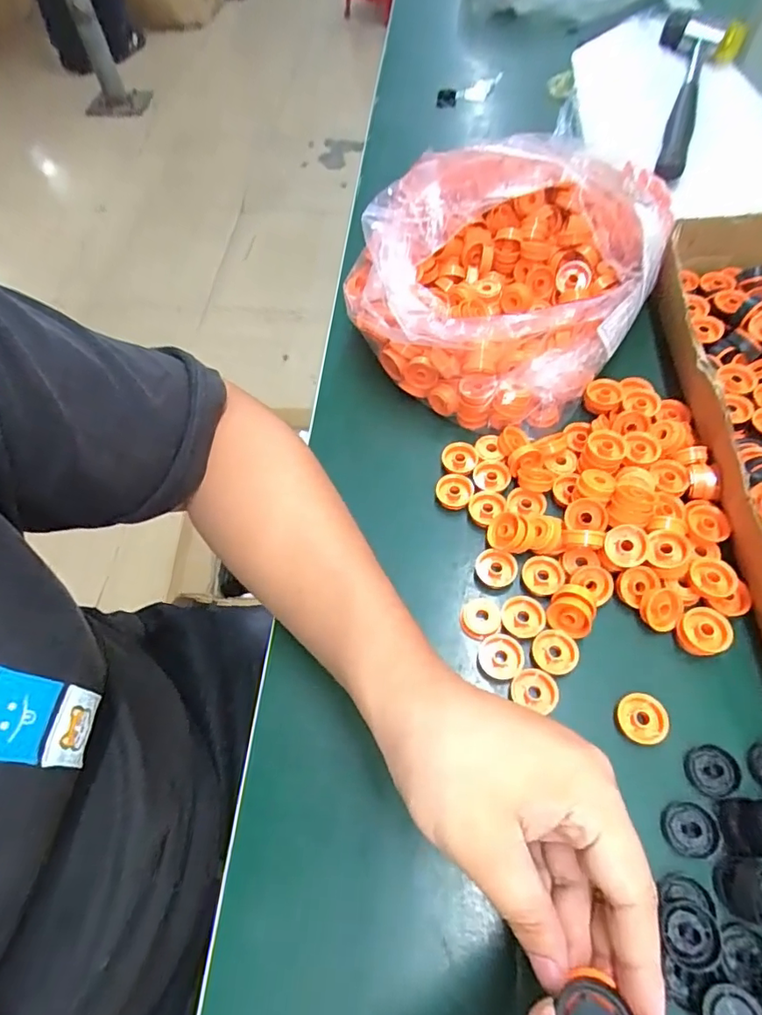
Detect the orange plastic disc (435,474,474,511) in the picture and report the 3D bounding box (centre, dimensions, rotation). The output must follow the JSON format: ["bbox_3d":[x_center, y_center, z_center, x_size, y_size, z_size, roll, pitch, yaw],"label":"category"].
[{"bbox_3d":[0.052,-0.011,0.374,0.025,0.009,0.024,-1,60,2],"label":"orange plastic disc"}]

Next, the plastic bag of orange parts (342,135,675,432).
[{"bbox_3d":[0.100,-0.188,0.421,0.203,0.103,0.238,29,66,18],"label":"plastic bag of orange parts"}]

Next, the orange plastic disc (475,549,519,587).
[{"bbox_3d":[0.075,0.039,0.343,0.026,0.011,0.021,17,63,13],"label":"orange plastic disc"}]

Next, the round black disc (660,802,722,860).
[{"bbox_3d":[0.157,0.164,0.268,0.025,0.008,0.024,-2,60,2],"label":"round black disc"}]

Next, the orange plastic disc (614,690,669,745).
[{"bbox_3d":[0.144,0.117,0.293,0.026,0.010,0.025,-1,60,2],"label":"orange plastic disc"}]

